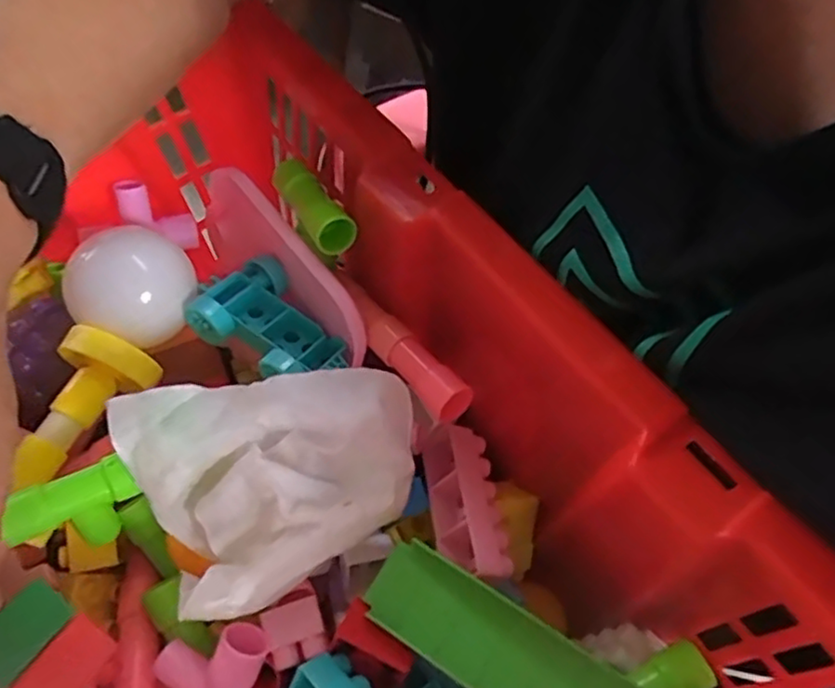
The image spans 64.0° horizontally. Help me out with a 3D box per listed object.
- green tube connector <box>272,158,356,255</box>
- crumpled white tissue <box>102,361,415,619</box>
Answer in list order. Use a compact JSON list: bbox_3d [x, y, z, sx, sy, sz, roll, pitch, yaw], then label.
[{"bbox_3d":[-0.048,-0.064,0.301,0.017,0.015,0.053,-31,65,-14],"label":"green tube connector"},{"bbox_3d":[-0.051,0.051,0.264,0.106,0.051,0.078,-22,63,-9],"label":"crumpled white tissue"}]

